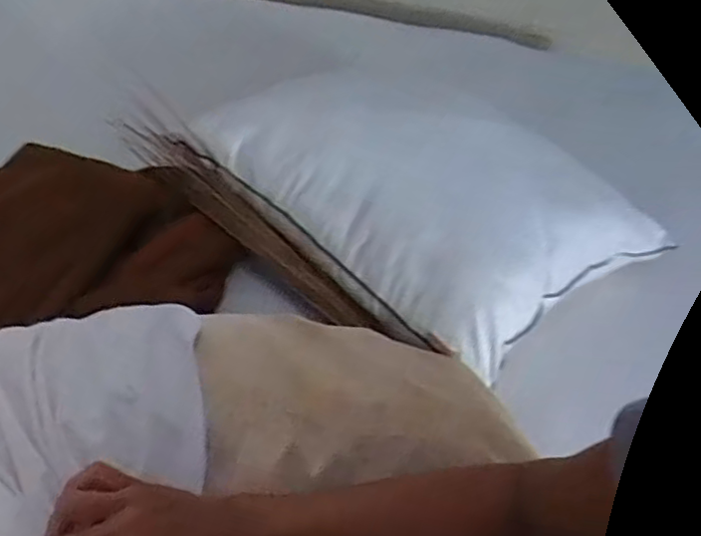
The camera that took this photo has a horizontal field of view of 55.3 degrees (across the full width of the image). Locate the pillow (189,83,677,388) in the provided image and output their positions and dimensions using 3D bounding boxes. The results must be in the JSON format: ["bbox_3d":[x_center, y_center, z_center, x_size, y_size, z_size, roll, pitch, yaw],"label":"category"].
[{"bbox_3d":[0.090,-0.130,0.890,0.380,0.080,0.523,-29,52,-32],"label":"pillow"}]

